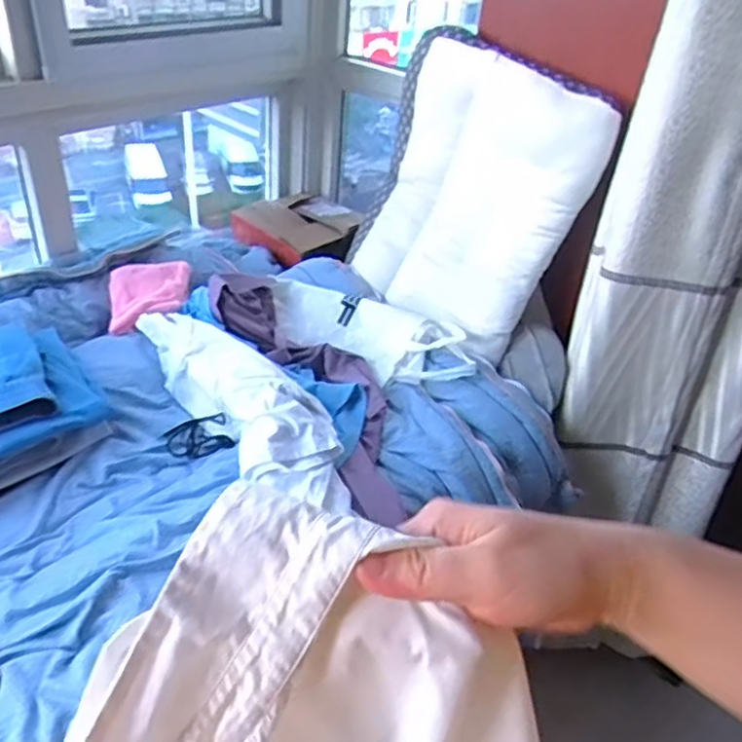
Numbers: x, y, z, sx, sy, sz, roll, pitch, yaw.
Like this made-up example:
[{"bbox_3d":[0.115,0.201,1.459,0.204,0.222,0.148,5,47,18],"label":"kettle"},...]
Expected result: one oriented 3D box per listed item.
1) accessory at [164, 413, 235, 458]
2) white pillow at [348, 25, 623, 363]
[{"bbox_3d":[-0.279,0.100,1.088,0.099,0.024,0.087,-21,48,-11],"label":"accessory"},{"bbox_3d":[0.176,-0.325,1.261,0.394,0.487,0.096,33,31,20],"label":"white pillow"}]

